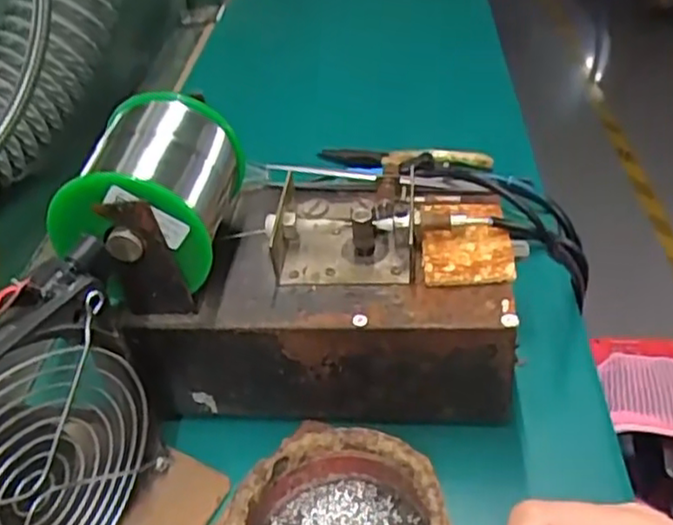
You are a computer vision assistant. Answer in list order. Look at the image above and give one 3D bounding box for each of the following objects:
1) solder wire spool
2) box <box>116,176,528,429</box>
[{"bbox_3d":[-0.082,-0.031,0.319,0.064,0.077,0.077,1,40,7],"label":"solder wire spool"},{"bbox_3d":[-0.001,0.012,0.353,0.170,0.083,0.105,1,40,7],"label":"box"}]

